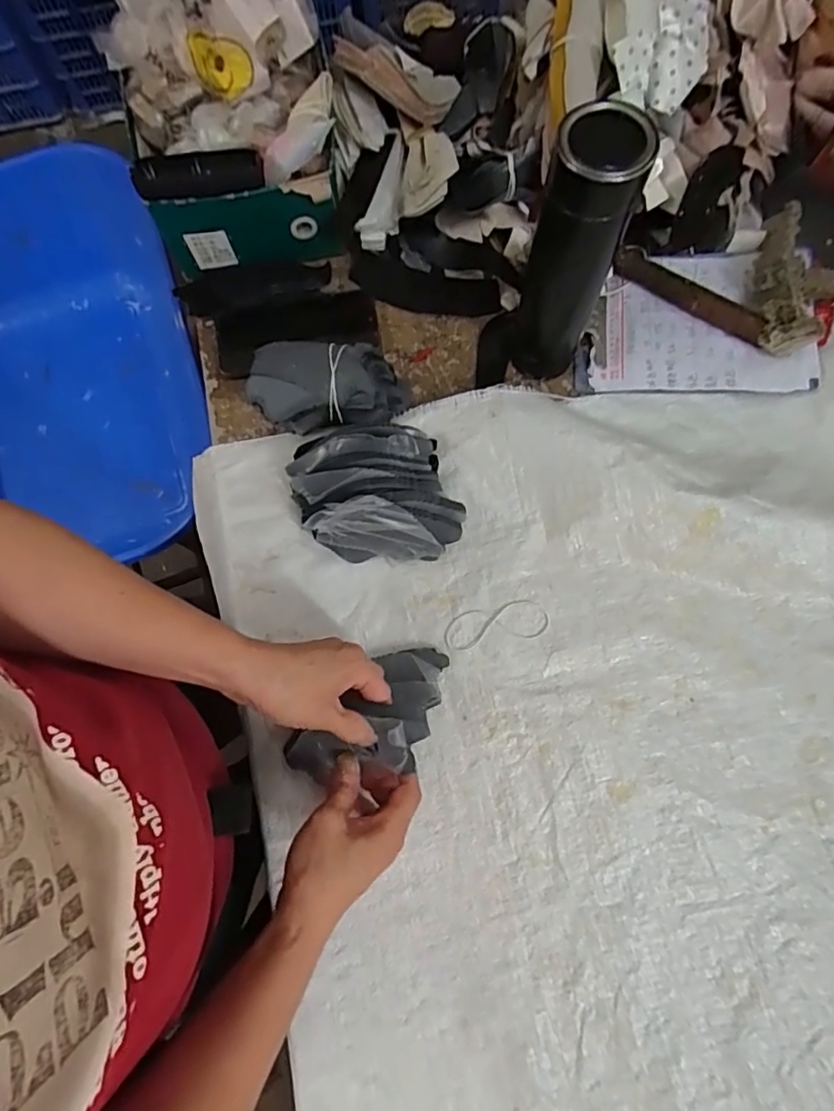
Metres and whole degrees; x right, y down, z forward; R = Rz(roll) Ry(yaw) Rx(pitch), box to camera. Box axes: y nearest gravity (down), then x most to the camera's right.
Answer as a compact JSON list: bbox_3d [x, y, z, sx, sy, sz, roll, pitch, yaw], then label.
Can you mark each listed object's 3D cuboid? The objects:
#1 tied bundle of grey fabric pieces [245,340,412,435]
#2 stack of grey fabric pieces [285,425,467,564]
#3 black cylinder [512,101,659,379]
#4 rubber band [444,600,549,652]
[{"bbox_3d":[-0.080,-0.155,0.522,0.140,0.057,0.079,5,76,3],"label":"tied bundle of grey fabric pieces"},{"bbox_3d":[-0.036,-0.058,0.491,0.150,0.065,0.117,-2,76,1],"label":"stack of grey fabric pieces"},{"bbox_3d":[0.121,-0.235,0.438,0.063,0.197,0.058,18,77,6],"label":"black cylinder"},{"bbox_3d":[0.069,0.061,0.484,0.092,0.004,0.034,-10,76,-1],"label":"rubber band"}]

